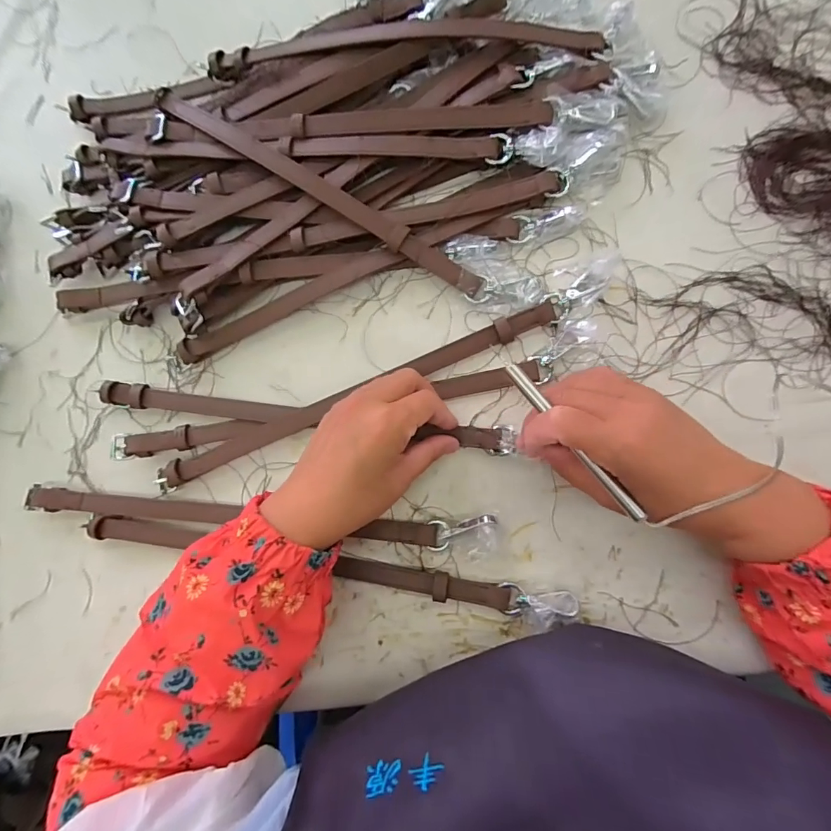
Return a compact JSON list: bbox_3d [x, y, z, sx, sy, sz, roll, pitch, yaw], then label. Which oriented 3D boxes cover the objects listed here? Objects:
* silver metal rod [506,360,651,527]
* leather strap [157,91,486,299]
[{"bbox_3d":[0.097,0.016,0.267,0.009,0.004,0.120,-38,80,4],"label":"silver metal rod"},{"bbox_3d":[-0.075,-0.177,0.344,0.297,0.035,0.018,33,91,9],"label":"leather strap"}]

